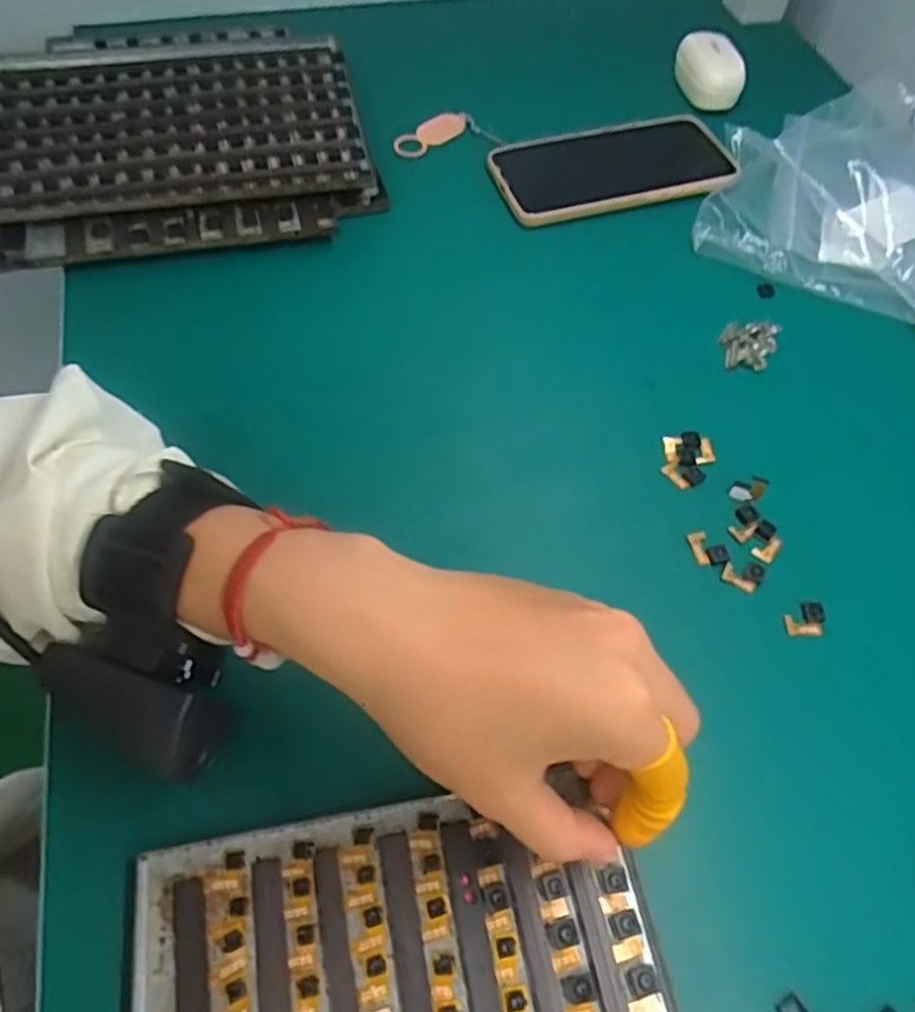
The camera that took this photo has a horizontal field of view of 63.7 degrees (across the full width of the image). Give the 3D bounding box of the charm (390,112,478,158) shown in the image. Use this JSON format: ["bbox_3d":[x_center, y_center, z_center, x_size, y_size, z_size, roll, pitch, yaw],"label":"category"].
[{"bbox_3d":[-0.016,-0.264,0.518,0.068,0.006,0.023,-35,65,-22],"label":"charm"}]

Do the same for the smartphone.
[{"bbox_3d":[0.109,-0.232,0.499,0.171,0.009,0.079,-13,59,-10],"label":"smartphone"}]

